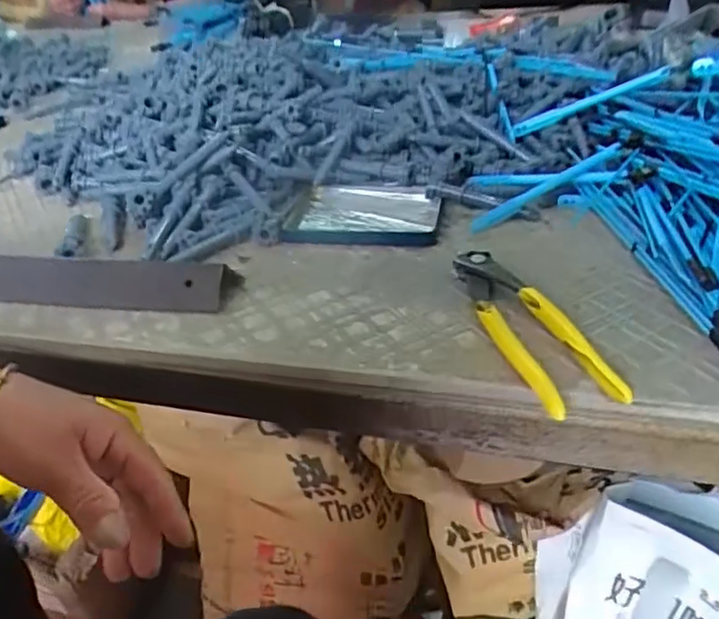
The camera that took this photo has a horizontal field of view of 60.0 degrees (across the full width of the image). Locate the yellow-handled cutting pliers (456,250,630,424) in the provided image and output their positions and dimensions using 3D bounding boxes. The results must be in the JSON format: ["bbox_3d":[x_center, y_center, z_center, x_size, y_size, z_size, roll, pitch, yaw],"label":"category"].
[{"bbox_3d":[0.100,0.008,0.381,0.044,0.015,0.159,-11,34,-8],"label":"yellow-handled cutting pliers"}]

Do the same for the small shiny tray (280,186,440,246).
[{"bbox_3d":[0.005,-0.083,0.540,0.125,0.014,0.096,4,35,13],"label":"small shiny tray"}]

